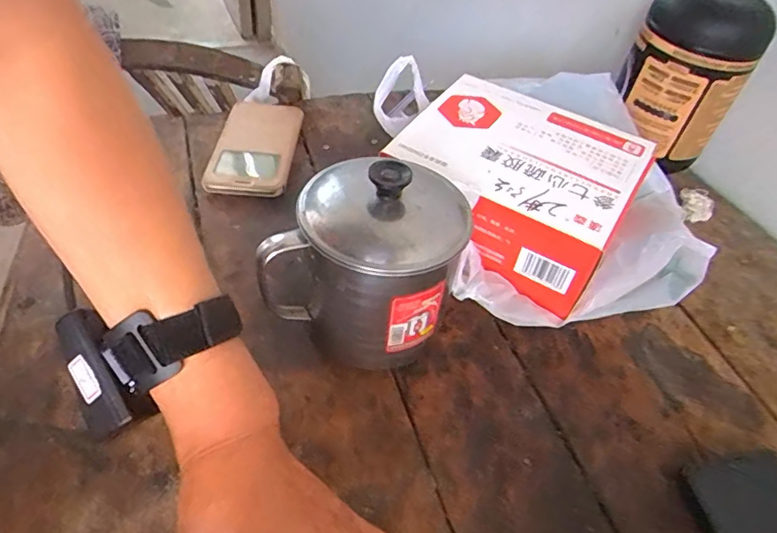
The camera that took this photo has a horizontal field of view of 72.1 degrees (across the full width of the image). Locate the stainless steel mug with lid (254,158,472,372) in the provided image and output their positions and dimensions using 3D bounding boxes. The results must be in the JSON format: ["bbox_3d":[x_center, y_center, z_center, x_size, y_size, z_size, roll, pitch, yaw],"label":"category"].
[{"bbox_3d":[-0.015,-0.006,0.357,0.121,0.131,0.093,11,47,5],"label":"stainless steel mug with lid"}]

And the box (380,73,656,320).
[{"bbox_3d":[0.103,-0.065,0.449,0.184,0.095,0.139,31,52,22],"label":"box"}]

